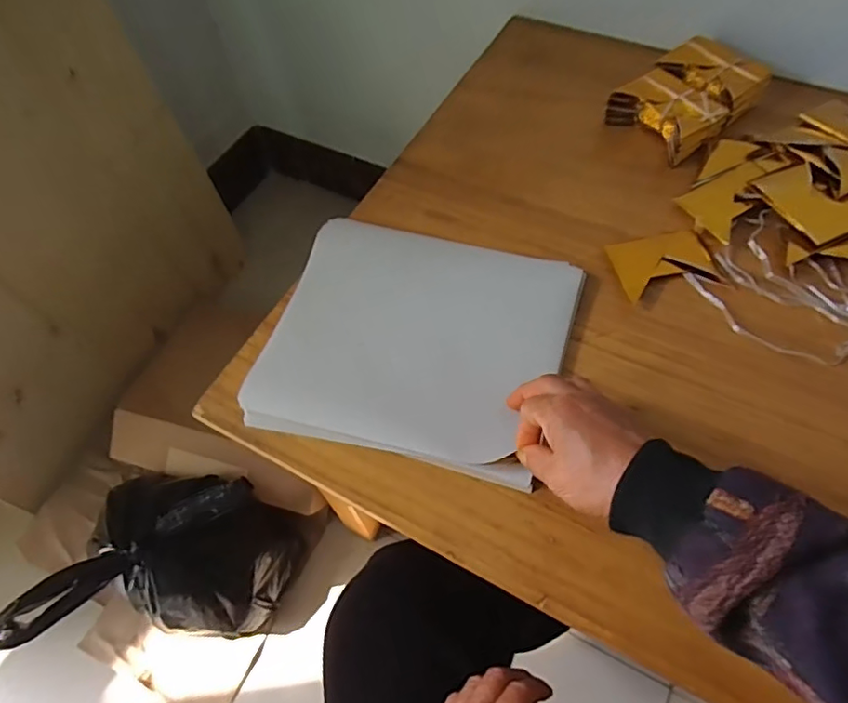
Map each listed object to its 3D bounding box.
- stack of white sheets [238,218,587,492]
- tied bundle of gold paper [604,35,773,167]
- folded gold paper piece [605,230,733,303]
[{"bbox_3d":[-0.005,-0.017,0.492,0.249,0.013,0.225,13,63,11],"label":"stack of white sheets"},{"bbox_3d":[0.290,-0.279,0.619,0.150,0.045,0.109,-41,66,-17],"label":"tied bundle of gold paper"},{"bbox_3d":[0.226,-0.083,0.525,0.093,0.011,0.070,-9,61,-1],"label":"folded gold paper piece"}]

